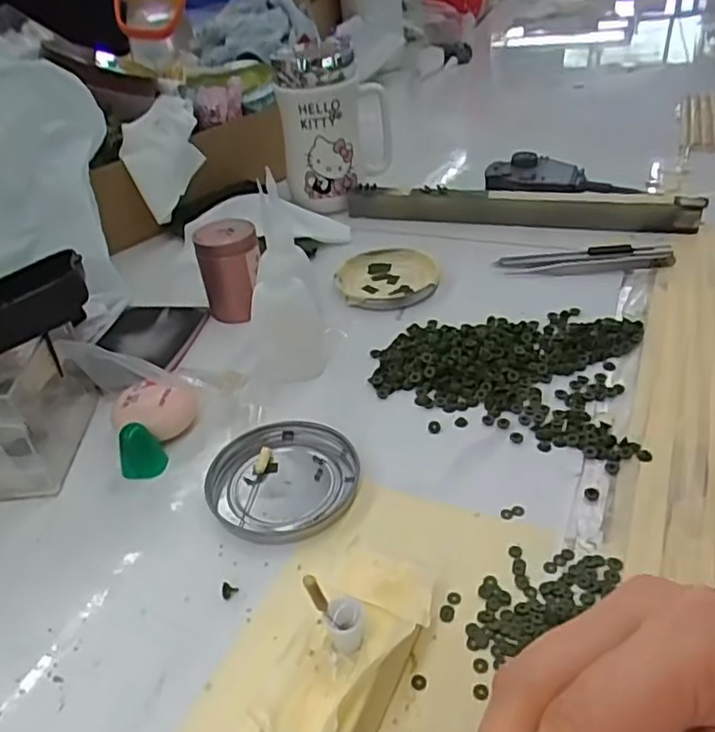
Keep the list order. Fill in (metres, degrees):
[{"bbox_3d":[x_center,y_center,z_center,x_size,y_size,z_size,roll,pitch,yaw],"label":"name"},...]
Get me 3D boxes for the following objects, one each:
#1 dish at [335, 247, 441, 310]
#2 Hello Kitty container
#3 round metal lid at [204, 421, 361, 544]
[{"bbox_3d":[0.024,-0.072,0.522,0.077,0.009,0.085,1,37,10],"label":"dish"},{"bbox_3d":[-0.021,-0.219,0.609,0.095,0.137,0.061,-1,37,7],"label":"Hello Kitty container"},{"bbox_3d":[-0.039,0.059,0.351,0.078,0.008,0.077,-4,37,3],"label":"round metal lid"}]

